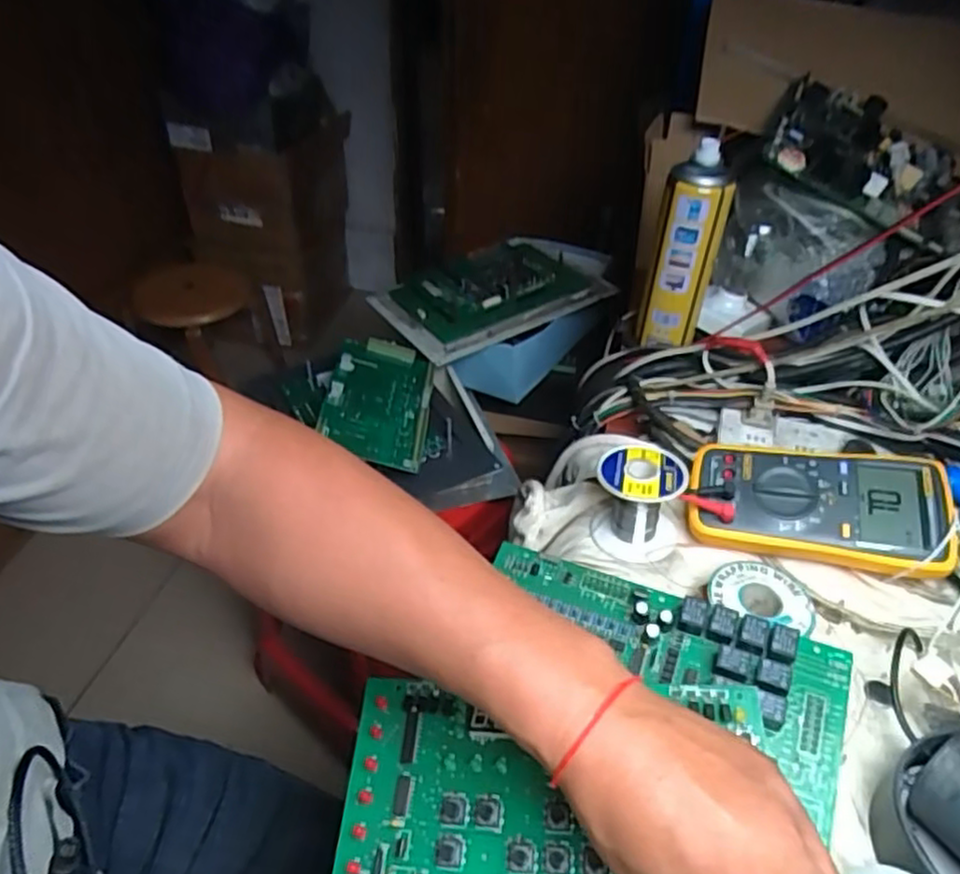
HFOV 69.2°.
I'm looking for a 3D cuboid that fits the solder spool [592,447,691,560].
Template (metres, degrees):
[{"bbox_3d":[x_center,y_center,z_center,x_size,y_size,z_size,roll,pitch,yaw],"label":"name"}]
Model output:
[{"bbox_3d":[0.119,0.048,0.523,0.062,0.060,0.059,14,42,14],"label":"solder spool"}]

